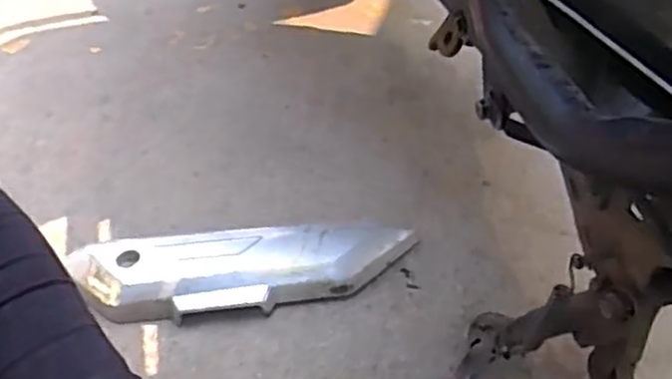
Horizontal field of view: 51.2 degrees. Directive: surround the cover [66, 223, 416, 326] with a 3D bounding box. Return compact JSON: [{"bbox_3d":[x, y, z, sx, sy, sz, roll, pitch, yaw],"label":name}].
[{"bbox_3d":[-0.083,0.075,0.660,0.306,0.033,0.087,-6,44,-6],"label":"cover"}]

